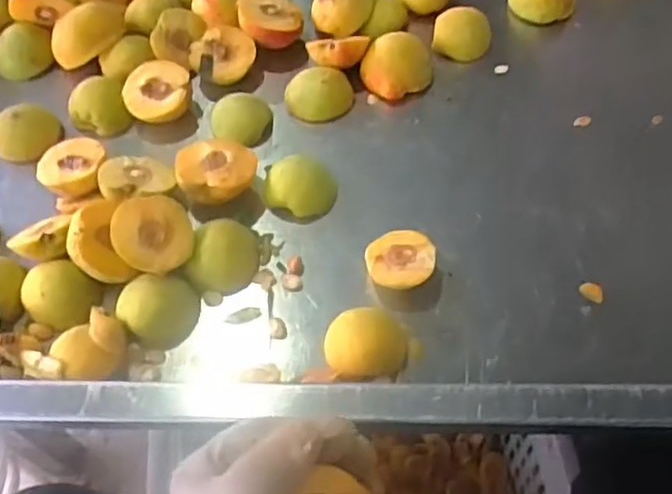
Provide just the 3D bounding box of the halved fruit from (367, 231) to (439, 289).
[{"bbox_3d":[0.049,0.015,0.507,0.049,0.027,0.046,-2,56,3],"label":"halved fruit"}]

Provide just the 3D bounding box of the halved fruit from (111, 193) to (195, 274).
[{"bbox_3d":[-0.138,-0.007,0.508,0.056,0.023,0.061,-6,68,-24],"label":"halved fruit"}]

